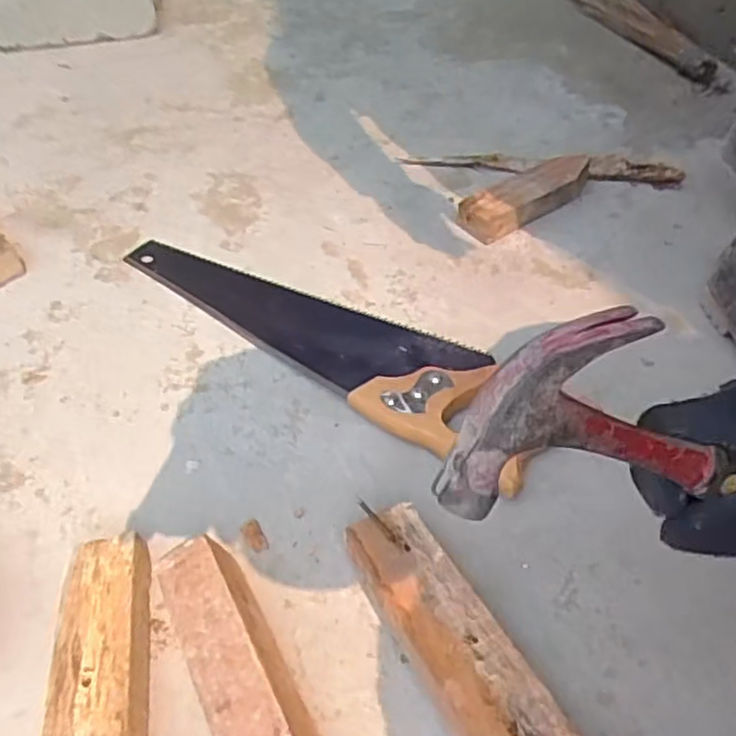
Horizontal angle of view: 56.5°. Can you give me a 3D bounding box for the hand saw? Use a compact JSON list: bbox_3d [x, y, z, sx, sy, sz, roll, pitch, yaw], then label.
[{"bbox_3d":[-0.055,-0.046,0.691,0.518,0.028,0.120,29,54,29],"label":"hand saw"}]

